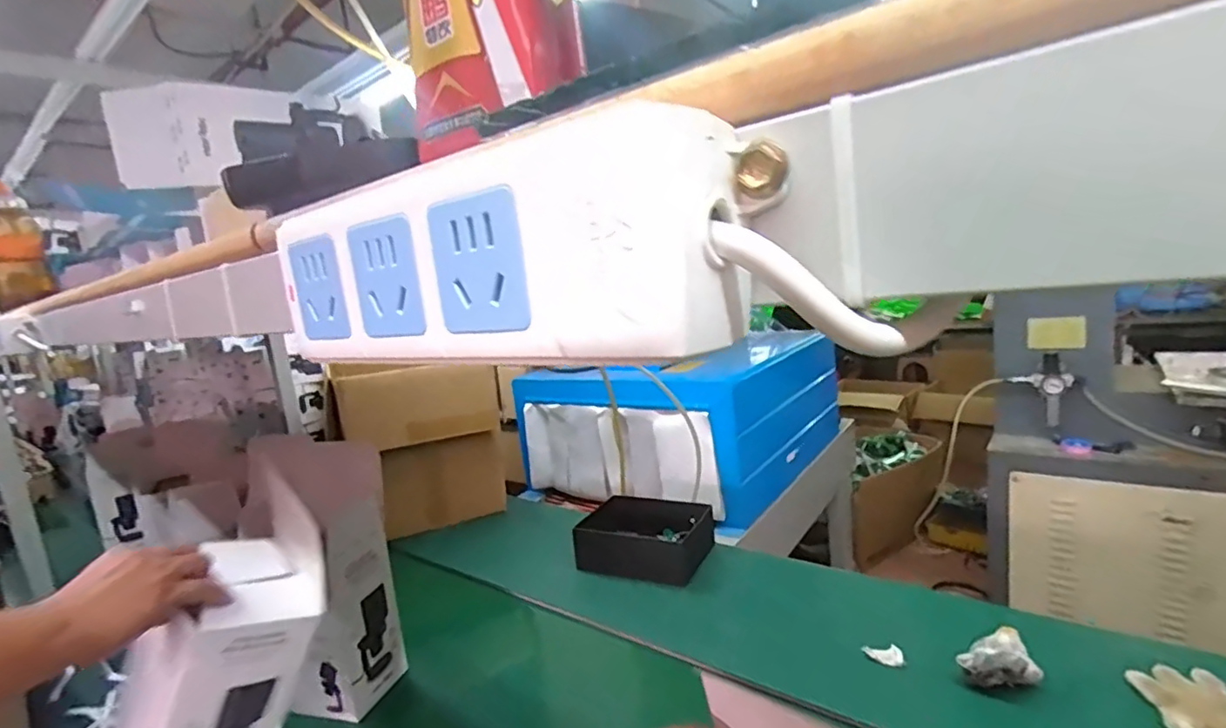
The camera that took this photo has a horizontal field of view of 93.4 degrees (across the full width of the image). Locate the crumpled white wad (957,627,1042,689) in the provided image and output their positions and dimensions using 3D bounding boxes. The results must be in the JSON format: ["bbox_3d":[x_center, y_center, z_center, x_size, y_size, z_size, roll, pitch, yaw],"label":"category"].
[{"bbox_3d":[0.486,0.379,0.730,0.076,0.058,0.064,-8,9,-10],"label":"crumpled white wad"}]

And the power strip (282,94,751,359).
[{"bbox_3d":[-0.044,-0.029,0.165,0.164,0.050,0.030,1,12,41],"label":"power strip"}]

